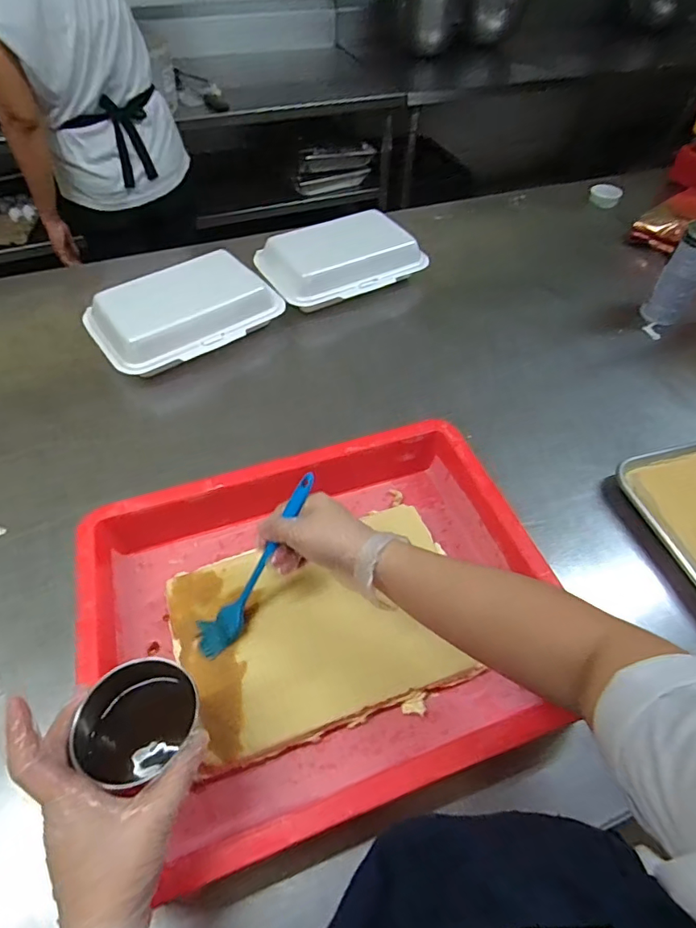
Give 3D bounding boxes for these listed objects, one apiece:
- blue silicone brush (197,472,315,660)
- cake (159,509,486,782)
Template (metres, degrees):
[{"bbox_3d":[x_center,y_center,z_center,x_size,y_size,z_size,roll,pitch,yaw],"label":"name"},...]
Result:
[{"bbox_3d":[-0.089,0.096,0.484,0.036,0.030,0.203,33,98,21],"label":"blue silicone brush"},{"bbox_3d":[-0.027,0.168,0.517,0.287,0.035,0.195,-16,56,-12],"label":"cake"}]

